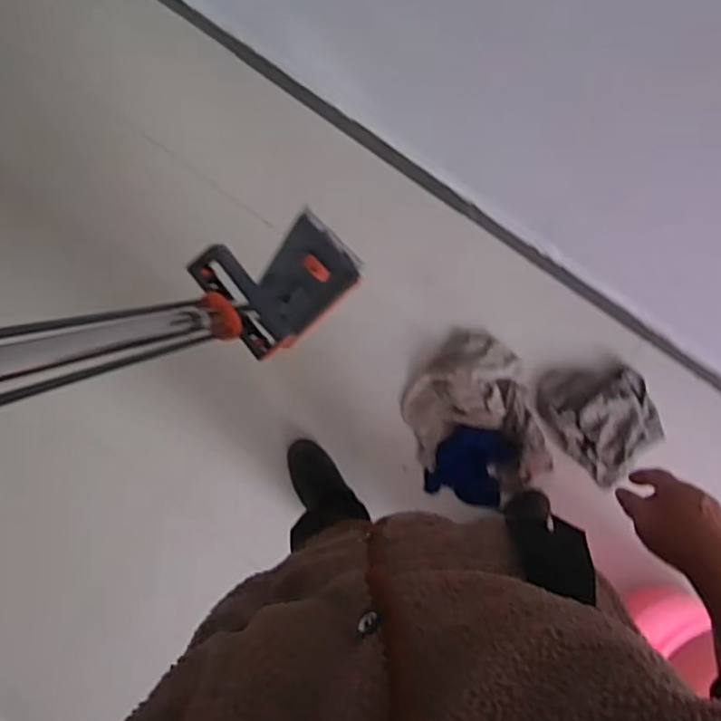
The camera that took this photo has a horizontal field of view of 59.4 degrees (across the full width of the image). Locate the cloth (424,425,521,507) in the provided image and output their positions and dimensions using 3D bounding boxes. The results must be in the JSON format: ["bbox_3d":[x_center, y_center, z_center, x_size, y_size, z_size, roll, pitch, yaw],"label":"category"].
[{"bbox_3d":[0.225,0.210,1.273,0.155,0.022,0.153,17,90,3],"label":"cloth"}]

